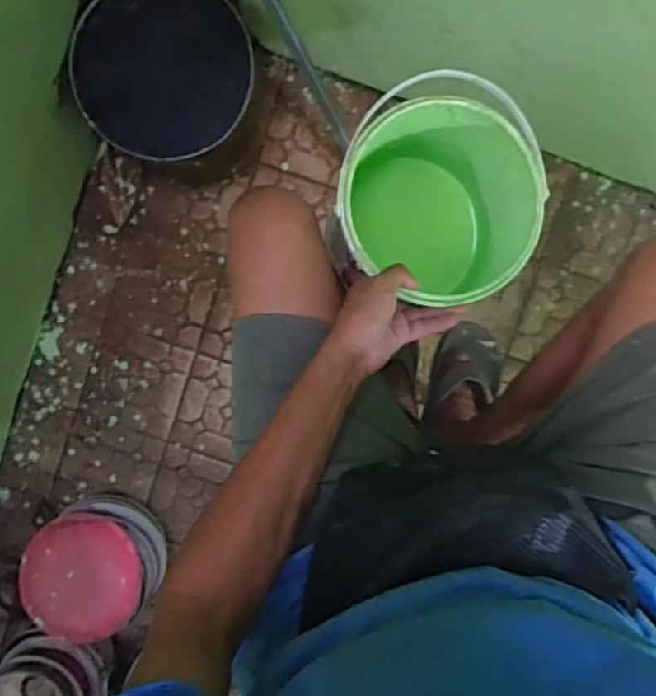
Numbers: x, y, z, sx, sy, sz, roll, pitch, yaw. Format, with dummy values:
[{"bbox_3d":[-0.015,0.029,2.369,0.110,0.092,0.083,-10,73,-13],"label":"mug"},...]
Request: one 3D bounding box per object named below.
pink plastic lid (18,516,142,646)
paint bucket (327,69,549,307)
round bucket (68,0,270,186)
[{"bbox_3d":[-0.460,0.431,1.179,0.214,0.042,0.232,0,96,1],"label":"pink plastic lid"},{"bbox_3d":[0.108,-0.149,0.650,0.182,0.201,0.189,0,96,1],"label":"paint bucket"},{"bbox_3d":[-0.267,-0.472,1.145,0.286,0.237,0.286,0,96,1],"label":"round bucket"}]

